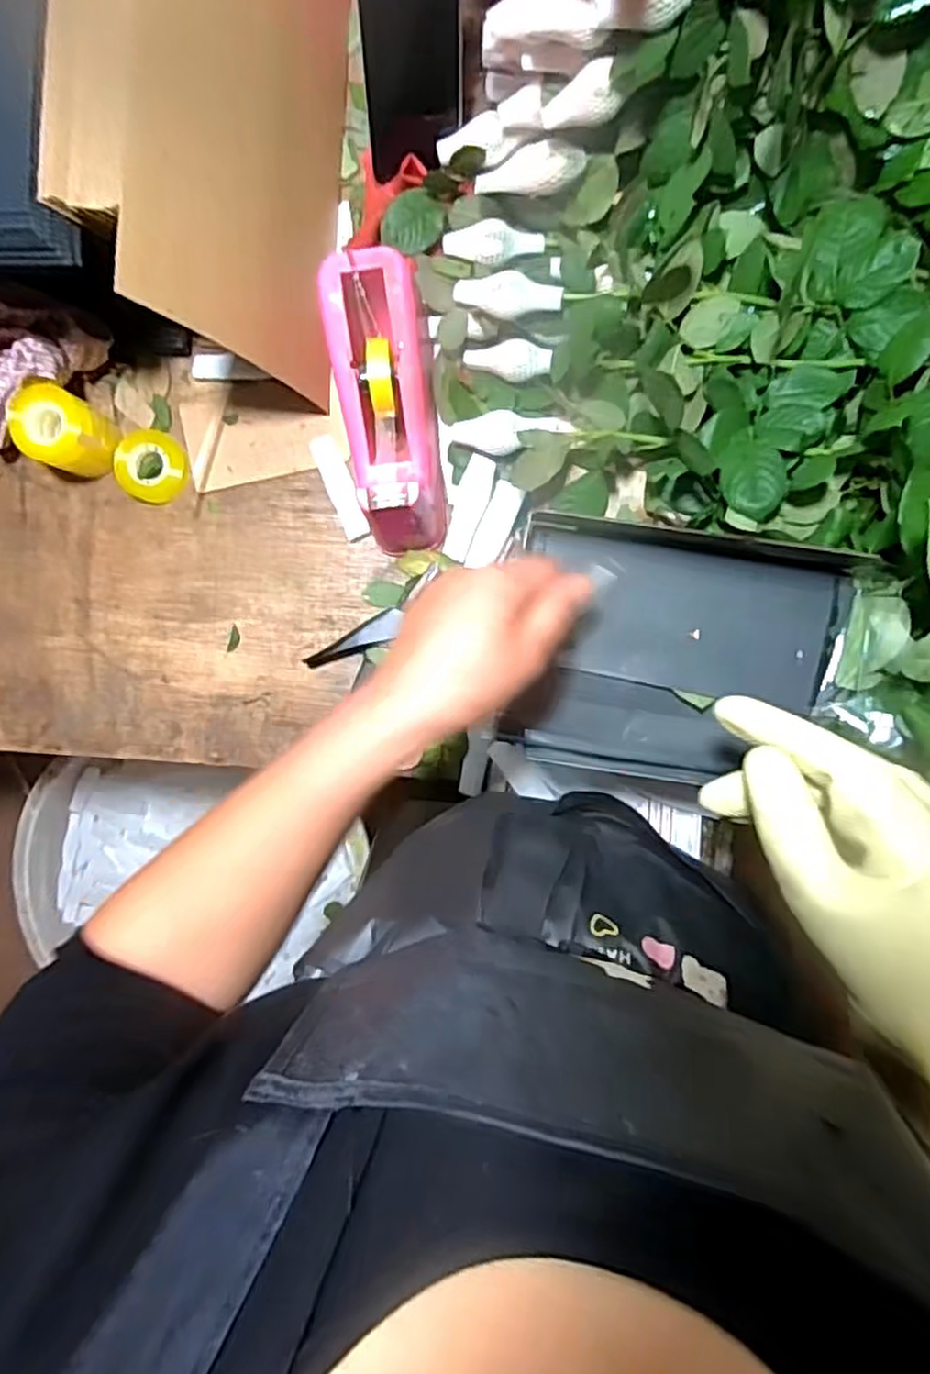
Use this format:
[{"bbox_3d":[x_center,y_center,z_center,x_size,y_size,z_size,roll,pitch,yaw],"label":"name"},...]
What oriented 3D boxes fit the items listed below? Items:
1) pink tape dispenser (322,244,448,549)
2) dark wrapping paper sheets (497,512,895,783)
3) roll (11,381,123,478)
[{"bbox_3d":[-0.057,-0.207,0.536,0.072,0.097,0.217,-8,109,3],"label":"pink tape dispenser"},{"bbox_3d":[0.139,-0.020,0.459,0.208,0.031,0.158,7,93,2],"label":"dark wrapping paper sheets"},{"bbox_3d":[-0.326,-0.208,0.585,0.063,0.057,0.058,0,93,3],"label":"roll"}]

